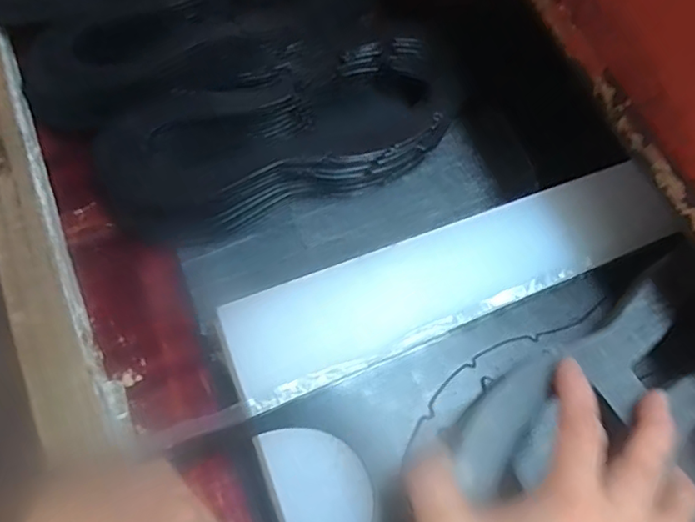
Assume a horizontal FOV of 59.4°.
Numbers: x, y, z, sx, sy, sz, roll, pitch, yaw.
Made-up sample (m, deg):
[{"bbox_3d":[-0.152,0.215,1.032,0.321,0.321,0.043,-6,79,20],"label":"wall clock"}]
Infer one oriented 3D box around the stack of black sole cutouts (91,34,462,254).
[{"bbox_3d":[-0.044,-0.080,0.388,0.226,0.044,0.096,-20,72,-9],"label":"stack of black sole cutouts"}]

